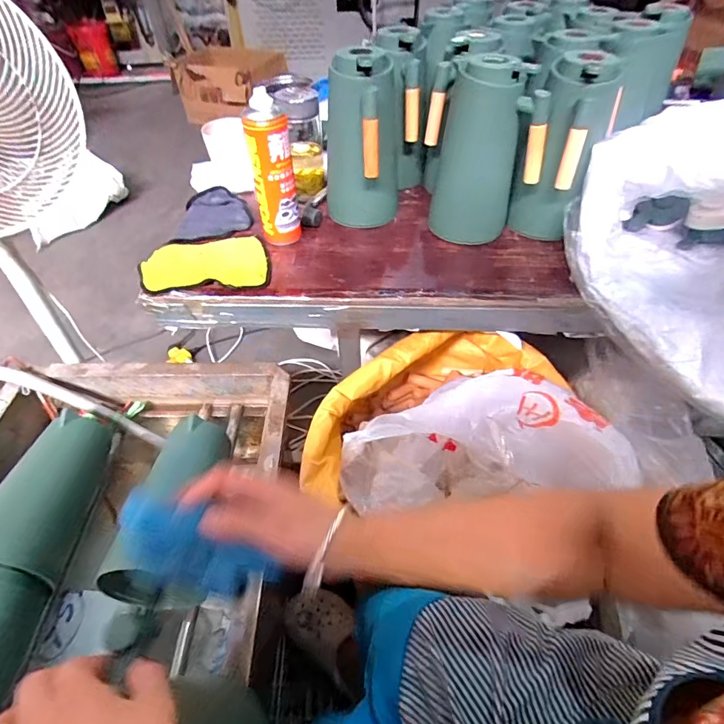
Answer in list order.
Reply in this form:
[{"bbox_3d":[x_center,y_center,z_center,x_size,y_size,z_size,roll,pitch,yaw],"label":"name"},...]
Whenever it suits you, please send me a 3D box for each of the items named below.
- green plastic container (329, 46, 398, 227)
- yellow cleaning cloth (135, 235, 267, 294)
[{"bbox_3d":[0.004,-0.362,0.738,0.114,0.249,0.160,1,49,3],"label":"green plastic container"},{"bbox_3d":[-0.260,-0.162,0.726,0.211,0.014,0.131,-3,49,-1],"label":"yellow cleaning cloth"}]

